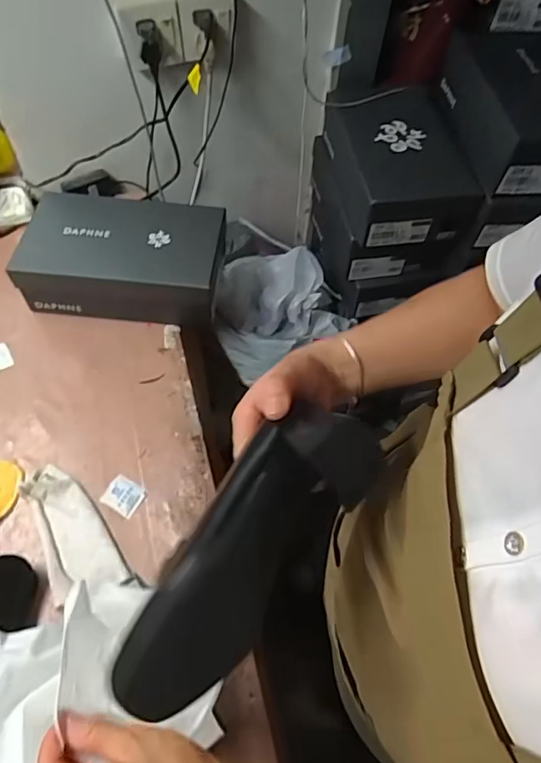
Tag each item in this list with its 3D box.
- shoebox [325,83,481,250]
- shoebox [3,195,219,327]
[{"bbox_3d":[0.203,-0.380,0.878,0.194,0.100,0.309,-6,59,-7],"label":"shoebox"},{"bbox_3d":[-0.229,-0.200,0.827,0.298,0.102,0.174,5,59,-1],"label":"shoebox"}]

